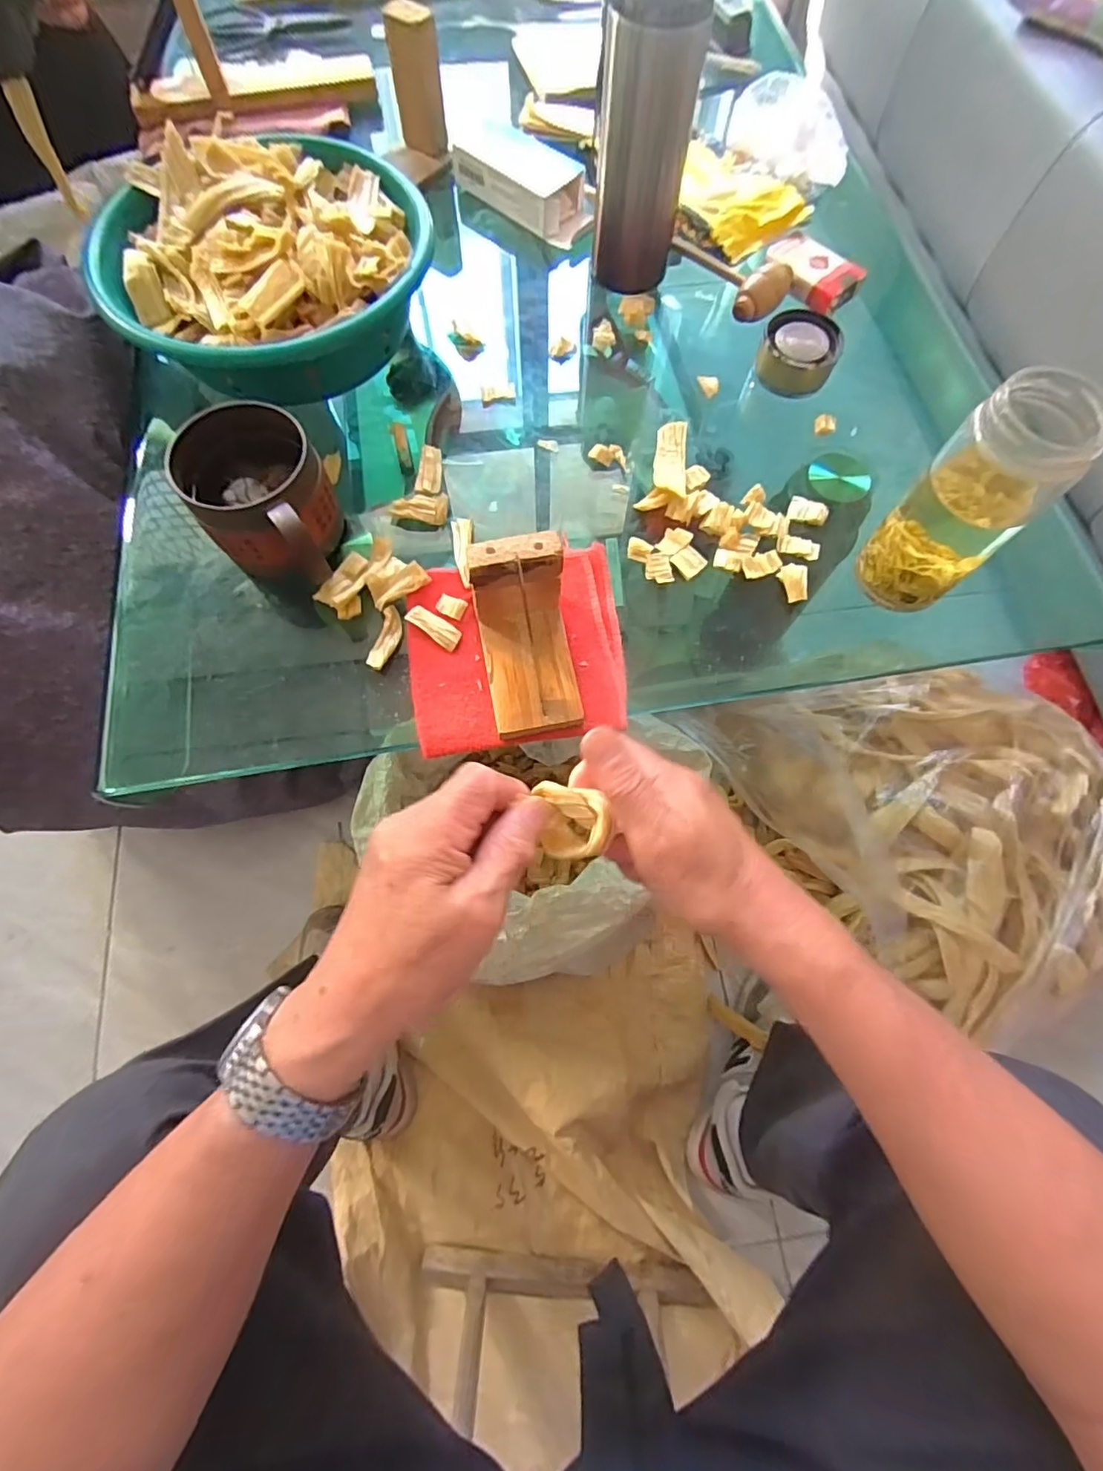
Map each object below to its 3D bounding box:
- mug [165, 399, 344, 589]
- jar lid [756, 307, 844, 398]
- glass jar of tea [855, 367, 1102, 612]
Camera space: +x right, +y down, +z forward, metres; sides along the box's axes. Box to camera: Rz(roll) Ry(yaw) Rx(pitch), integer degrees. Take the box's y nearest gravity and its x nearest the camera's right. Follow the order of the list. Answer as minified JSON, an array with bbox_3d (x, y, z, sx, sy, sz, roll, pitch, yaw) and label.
[{"bbox_3d":[-0.206,-0.169,0.410,0.086,0.074,0.120,-39,76,-13],"label":"mug"},{"bbox_3d":[0.219,-0.340,0.501,0.066,0.037,0.055,23,73,7],"label":"jar lid"},{"bbox_3d":[0.274,-0.152,0.368,0.070,0.142,0.063,-41,76,-13],"label":"glass jar of tea"}]

